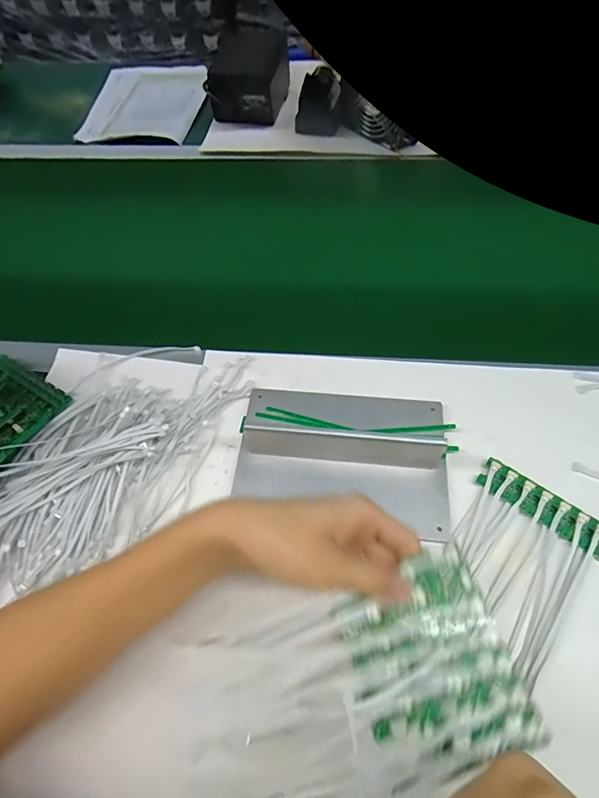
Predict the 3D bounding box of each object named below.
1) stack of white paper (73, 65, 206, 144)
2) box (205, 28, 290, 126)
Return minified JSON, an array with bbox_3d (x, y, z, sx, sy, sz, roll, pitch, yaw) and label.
[{"bbox_3d":[-0.292,-0.575,0.794,0.212,0.021,0.268,0,61,4],"label":"stack of white paper"},{"bbox_3d":[-0.093,-0.581,0.739,0.132,0.084,0.144,2,61,5],"label":"box"}]

